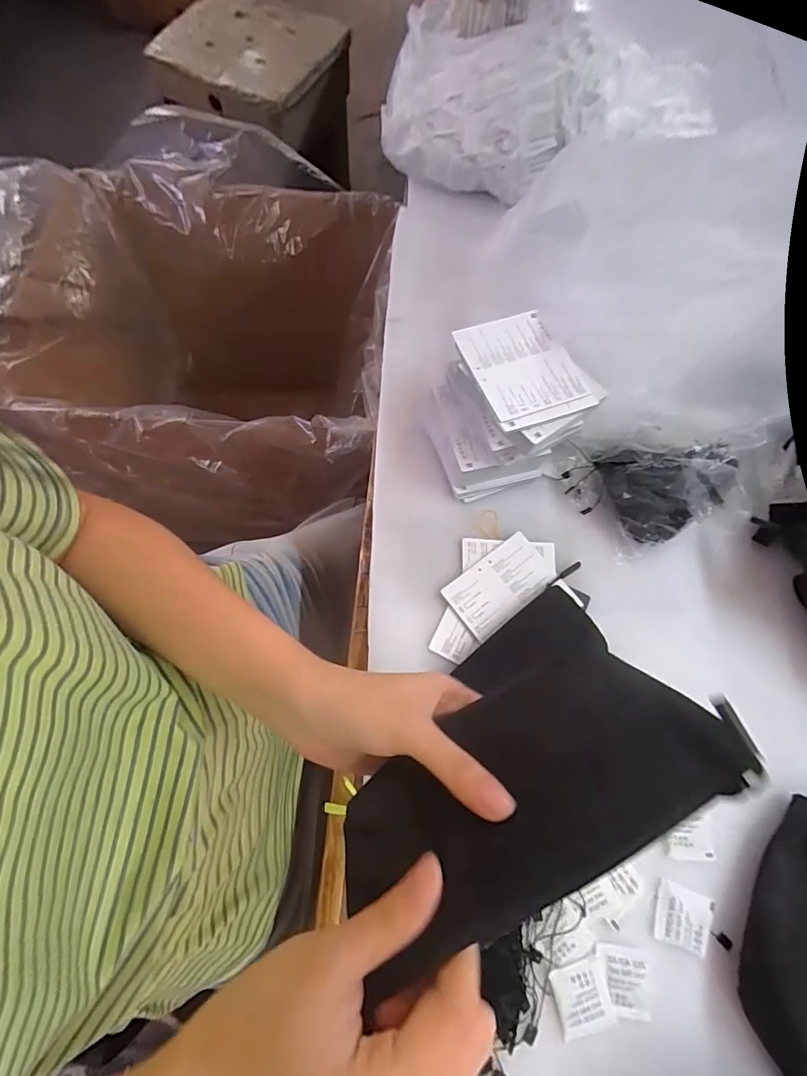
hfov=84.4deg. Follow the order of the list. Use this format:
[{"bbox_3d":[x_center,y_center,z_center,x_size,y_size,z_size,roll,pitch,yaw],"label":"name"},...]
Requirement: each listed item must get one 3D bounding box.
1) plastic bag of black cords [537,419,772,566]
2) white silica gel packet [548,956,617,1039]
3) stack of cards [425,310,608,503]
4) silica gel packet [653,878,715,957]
[{"bbox_3d":[0.242,-0.062,0.416,0.155,0.083,0.123,-19,72,-9],"label":"plastic bag of black cords"},{"bbox_3d":[0.126,0.323,0.312,0.038,0.004,0.041,-12,72,-8],"label":"white silica gel packet"},{"bbox_3d":[0.090,-0.120,0.420,0.121,0.101,0.119,-22,72,-10],"label":"stack of cards"},{"bbox_3d":[0.211,0.286,0.334,0.044,0.004,0.038,20,70,3],"label":"silica gel packet"}]

